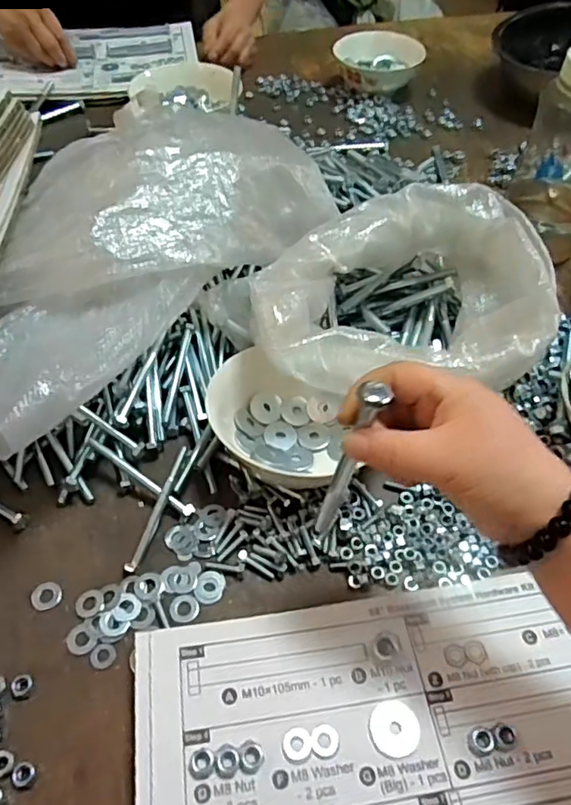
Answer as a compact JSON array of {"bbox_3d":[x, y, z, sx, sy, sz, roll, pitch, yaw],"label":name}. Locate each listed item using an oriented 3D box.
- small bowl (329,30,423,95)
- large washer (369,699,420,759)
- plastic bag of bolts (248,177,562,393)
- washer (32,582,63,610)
[{"bbox_3d":[0.138,-0.506,0.874,0.135,0.062,0.109,8,51,5],"label":"small bowl"},{"bbox_3d":[0.063,0.189,0.336,0.028,0.004,0.028,1,51,-1],"label":"large washer"},{"bbox_3d":[0.097,-0.088,0.480,0.225,0.112,0.185,5,51,2],"label":"plastic bag of bolts"},{"bbox_3d":[-0.165,0.133,0.400,0.019,0.005,0.020,1,51,-1],"label":"washer"}]

